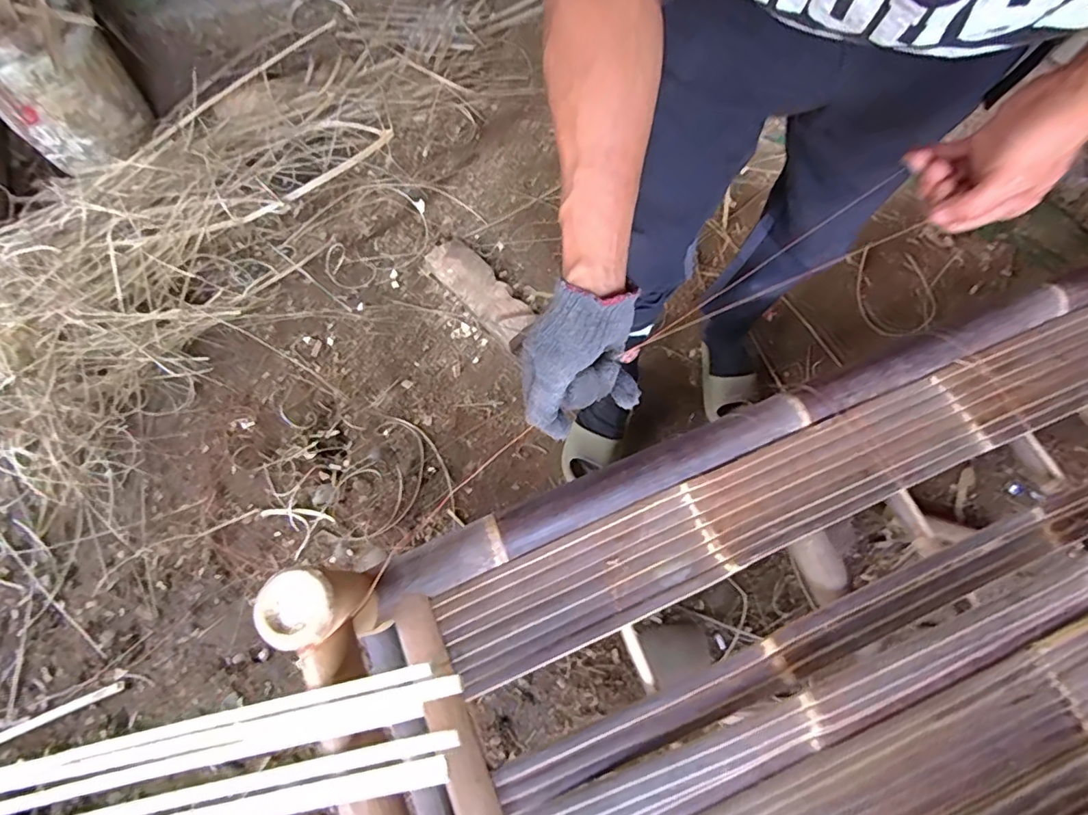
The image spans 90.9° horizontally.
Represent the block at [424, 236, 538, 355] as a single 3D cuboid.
[{"bbox_3d":[-0.145,-0.272,1.220,0.110,0.056,0.320,-38,76,-14],"label":"block"}]

